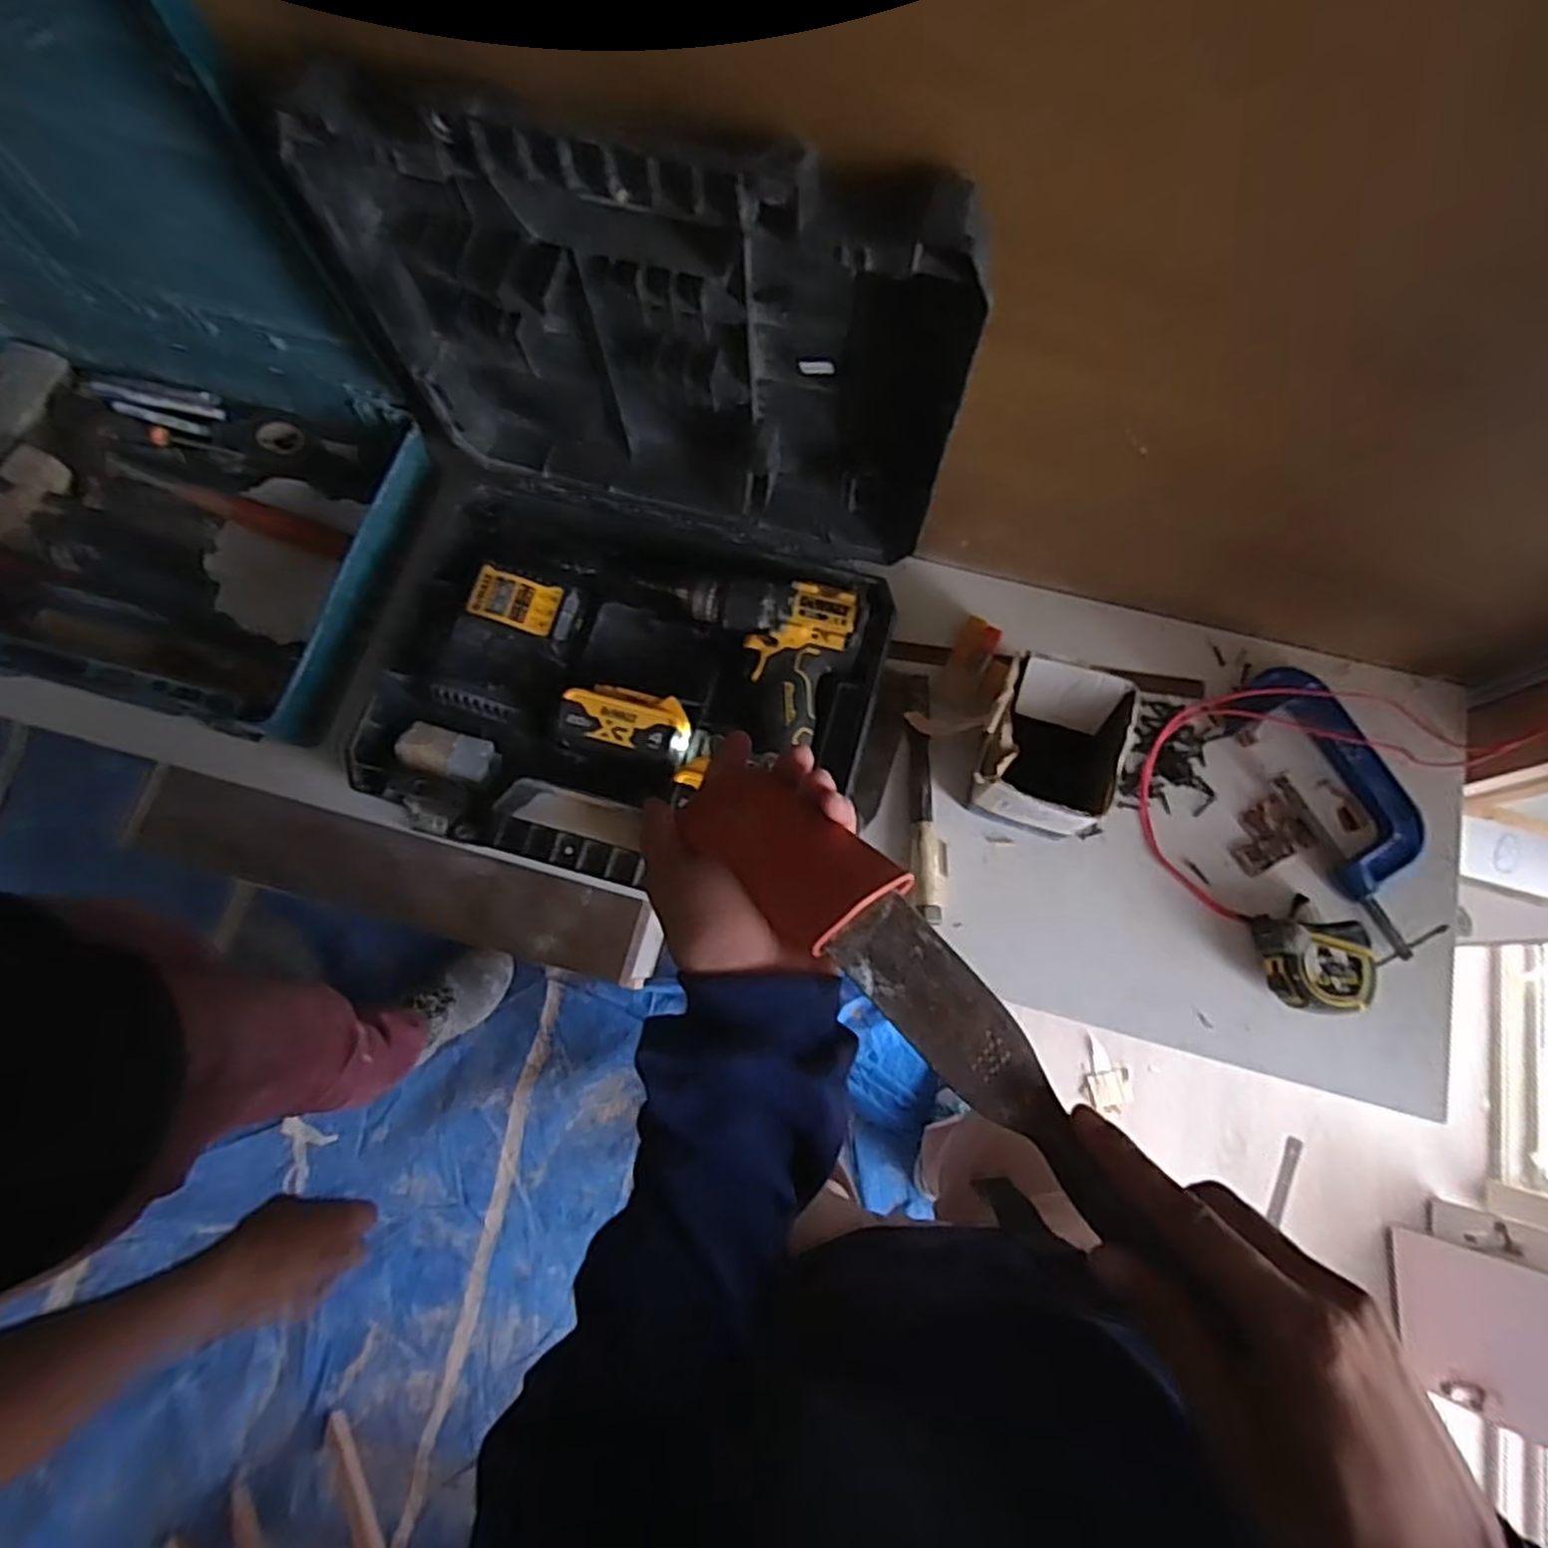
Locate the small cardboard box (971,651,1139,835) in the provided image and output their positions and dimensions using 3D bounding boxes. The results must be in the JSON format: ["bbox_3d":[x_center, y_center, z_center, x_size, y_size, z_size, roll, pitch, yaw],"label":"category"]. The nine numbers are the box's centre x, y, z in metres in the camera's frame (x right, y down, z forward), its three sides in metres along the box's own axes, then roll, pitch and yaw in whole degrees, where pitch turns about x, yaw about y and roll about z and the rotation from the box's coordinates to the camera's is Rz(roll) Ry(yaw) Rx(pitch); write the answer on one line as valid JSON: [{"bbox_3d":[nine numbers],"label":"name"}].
[{"bbox_3d":[0.231,-0.022,0.666,0.115,0.105,0.131,24,76,6],"label":"small cardboard box"}]

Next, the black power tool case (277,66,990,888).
[{"bbox_3d":[-0.128,-0.157,0.558,0.438,0.391,0.395,16,76,4],"label":"black power tool case"}]

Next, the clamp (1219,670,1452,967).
[{"bbox_3d":[0.518,0.022,0.677,0.109,0.047,0.262,-25,77,-7],"label":"clamp"}]

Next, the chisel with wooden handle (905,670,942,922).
[{"bbox_3d":[0.137,0.016,0.700,0.027,0.022,0.235,0,75,0],"label":"chisel with wooden handle"}]

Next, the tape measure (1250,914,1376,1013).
[{"bbox_3d":[0.453,0.160,0.640,0.078,0.043,0.073,5,75,1],"label":"tape measure"}]

